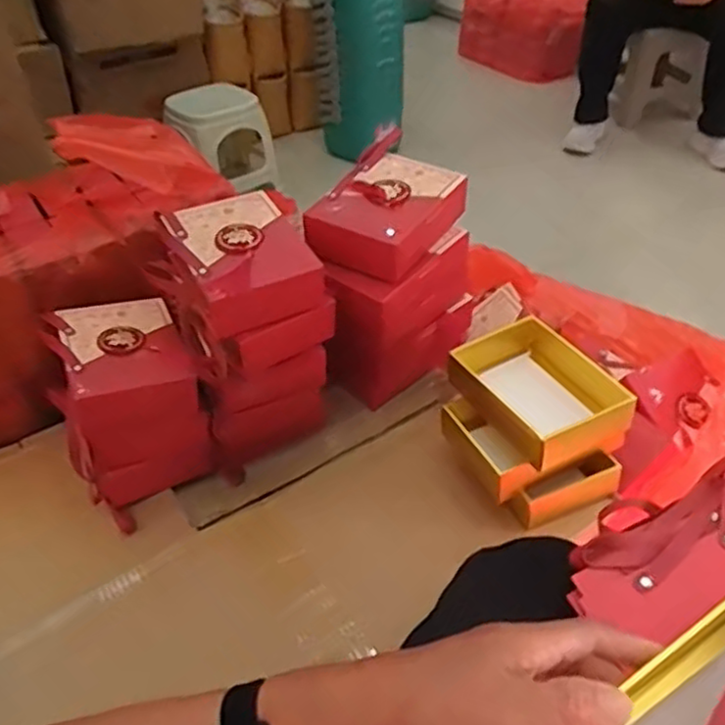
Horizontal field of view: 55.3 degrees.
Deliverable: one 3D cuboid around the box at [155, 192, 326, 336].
[{"bbox_3d":[-0.138,-0.119,0.789,0.131,0.077,0.169,-21,43,-21],"label":"box"}]

